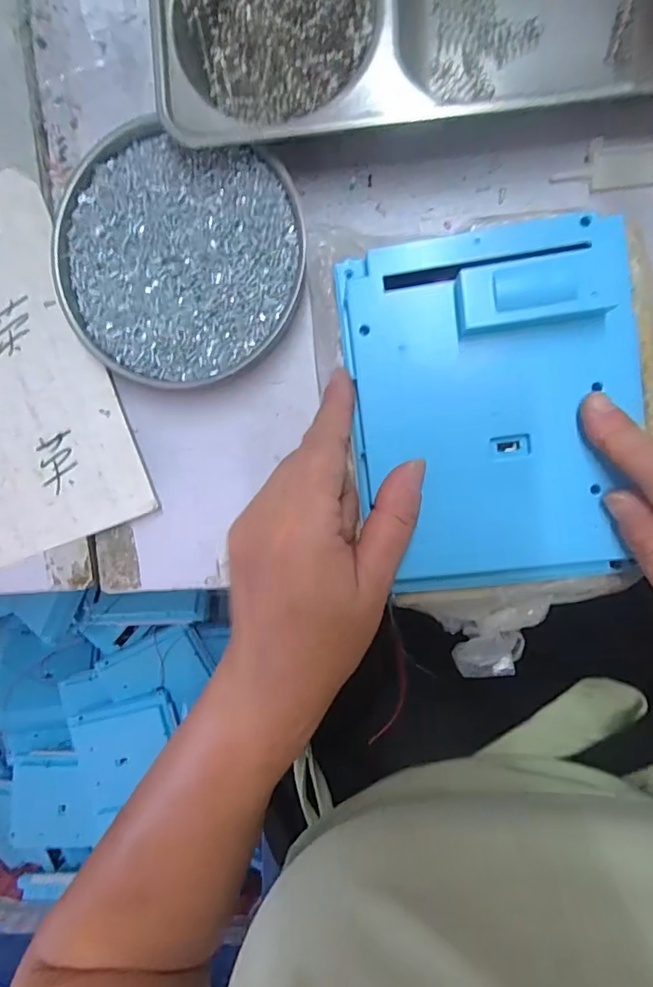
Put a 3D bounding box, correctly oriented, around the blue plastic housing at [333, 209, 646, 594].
[{"bbox_3d":[0.075,-0.034,0.229,0.123,0.027,0.158,-7,96,7],"label":"blue plastic housing"}]

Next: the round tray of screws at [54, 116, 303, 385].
[{"bbox_3d":[-0.081,-0.124,0.284,0.133,0.019,0.123,1,96,6],"label":"round tray of screws"}]

